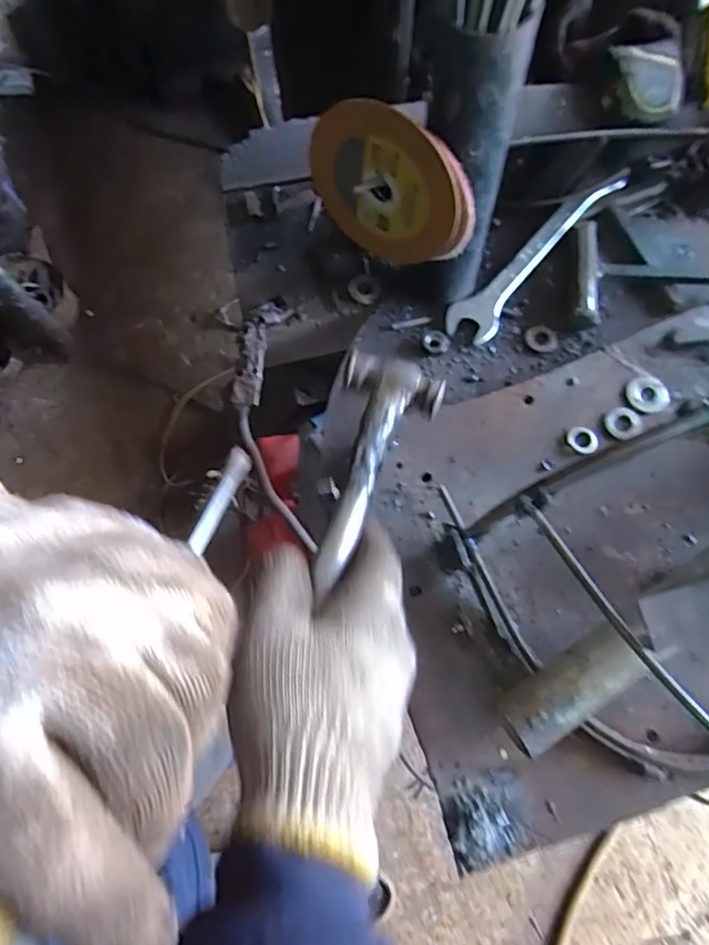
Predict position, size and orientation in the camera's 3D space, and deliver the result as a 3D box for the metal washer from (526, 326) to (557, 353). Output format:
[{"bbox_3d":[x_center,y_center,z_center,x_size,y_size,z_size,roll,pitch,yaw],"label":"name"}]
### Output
[{"bbox_3d":[0.149,-0.107,0.462,0.025,0.005,0.021,34,77,10],"label":"metal washer"}]

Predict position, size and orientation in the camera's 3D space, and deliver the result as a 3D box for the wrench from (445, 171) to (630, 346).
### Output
[{"bbox_3d":[0.154,-0.180,0.477,0.203,0.012,0.039,-44,78,-11],"label":"wrench"}]

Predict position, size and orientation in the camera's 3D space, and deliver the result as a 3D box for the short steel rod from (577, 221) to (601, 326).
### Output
[{"bbox_3d":[0.188,-0.163,0.462,0.019,0.011,0.096,8,74,3],"label":"short steel rod"}]

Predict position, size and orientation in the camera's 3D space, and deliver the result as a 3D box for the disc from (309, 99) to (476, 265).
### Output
[{"bbox_3d":[0.022,-0.175,0.361,0.107,0.104,0.015,19,75,6],"label":"disc"}]

